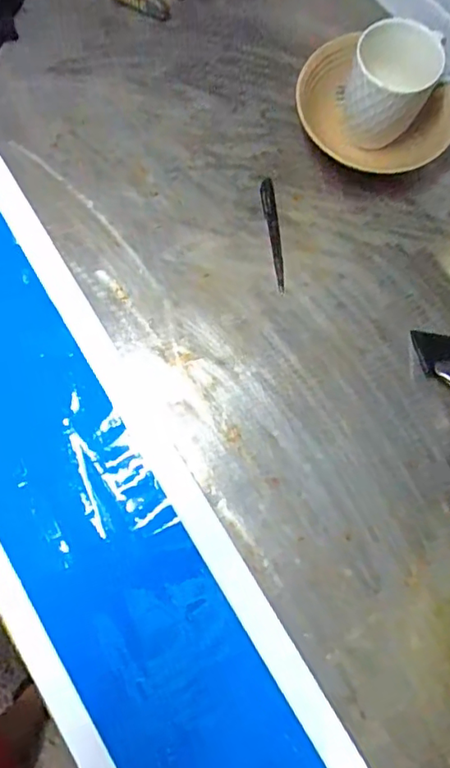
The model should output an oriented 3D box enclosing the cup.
[{"bbox_3d":[0.159,-0.287,0.560,0.076,0.113,0.067,26,78,4],"label":"cup"}]

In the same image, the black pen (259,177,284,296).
[{"bbox_3d":[0.051,-0.158,0.594,0.015,0.008,0.131,-6,77,-3],"label":"black pen"}]

